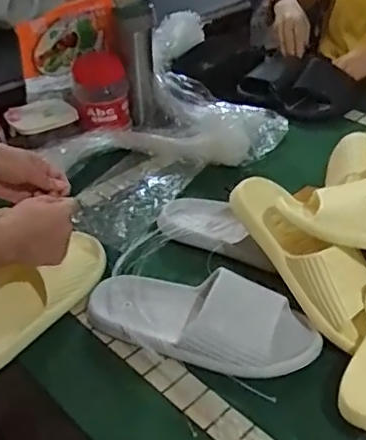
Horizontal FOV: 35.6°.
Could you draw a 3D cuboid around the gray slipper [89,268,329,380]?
[{"bbox_3d":[0.017,0.110,0.648,0.268,0.060,0.110,8,39,12],"label":"gray slipper"}]

